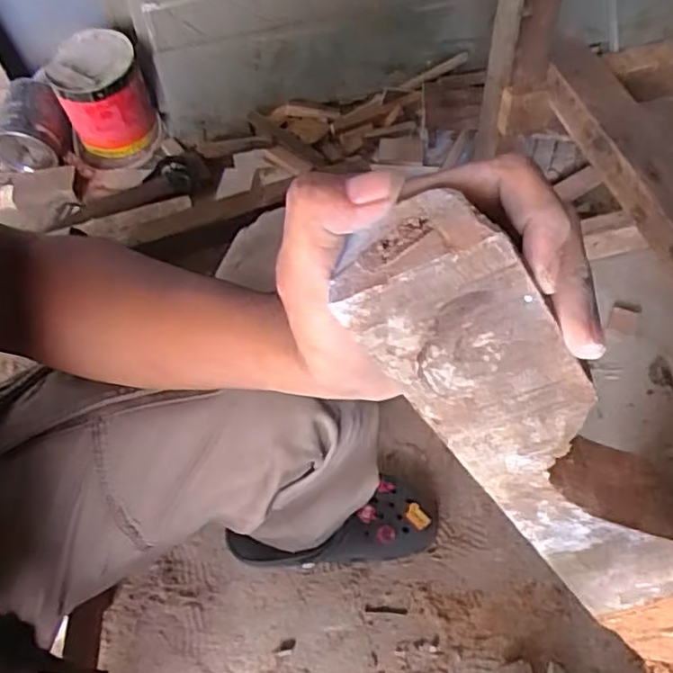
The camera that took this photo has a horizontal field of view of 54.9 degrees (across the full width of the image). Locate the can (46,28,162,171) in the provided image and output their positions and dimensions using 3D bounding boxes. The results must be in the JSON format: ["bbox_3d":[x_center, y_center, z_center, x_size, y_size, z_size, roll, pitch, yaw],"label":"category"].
[{"bbox_3d":[-0.410,-0.420,1.150,0.154,0.158,0.177,-20,59,-7],"label":"can"}]

